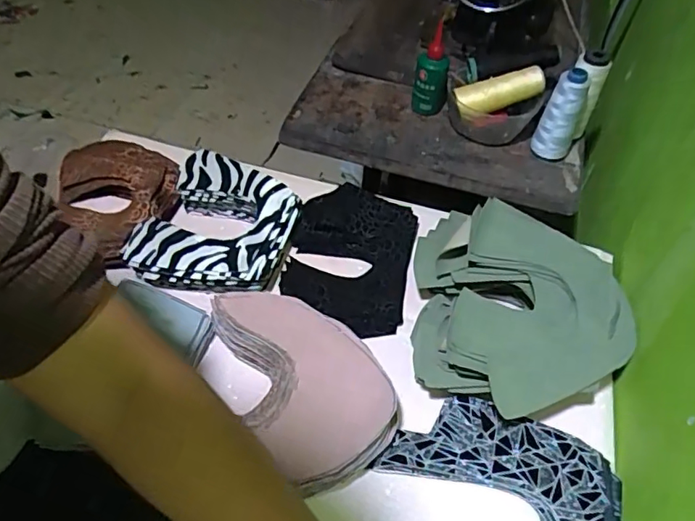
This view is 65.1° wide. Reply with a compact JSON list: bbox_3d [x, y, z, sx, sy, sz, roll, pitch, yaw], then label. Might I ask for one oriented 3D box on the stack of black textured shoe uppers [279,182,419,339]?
[{"bbox_3d":[0.001,-0.004,0.570,0.129,0.035,0.174,10,50,5],"label":"stack of black textured shoe uppers"}]

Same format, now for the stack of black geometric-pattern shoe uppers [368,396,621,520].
[{"bbox_3d":[0.110,0.187,0.406,0.180,0.019,0.156,18,51,11],"label":"stack of black geometric-pattern shoe uppers"}]

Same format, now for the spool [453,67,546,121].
[{"bbox_3d":[0.197,-0.220,0.705,0.113,0.039,0.033,-16,51,4],"label":"spool"}]

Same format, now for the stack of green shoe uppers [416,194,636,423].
[{"bbox_3d":[0.152,0.046,0.499,0.190,0.075,0.199,-1,50,-4],"label":"stack of green shoe uppers"}]

